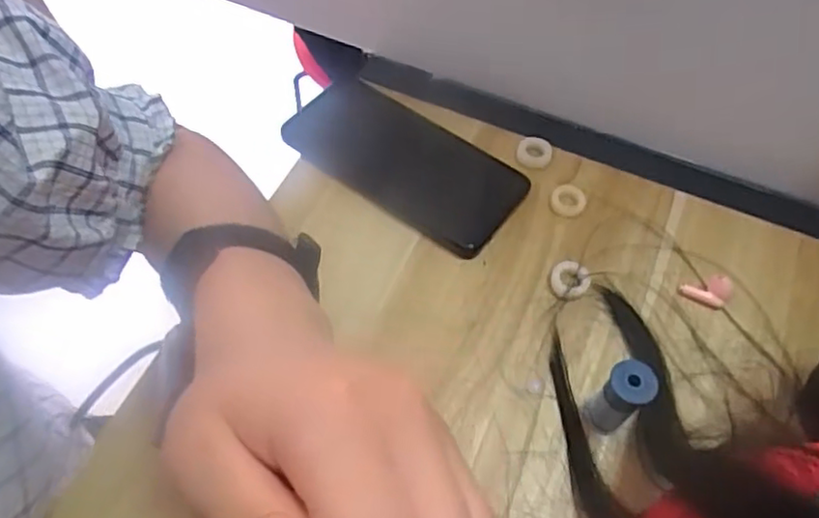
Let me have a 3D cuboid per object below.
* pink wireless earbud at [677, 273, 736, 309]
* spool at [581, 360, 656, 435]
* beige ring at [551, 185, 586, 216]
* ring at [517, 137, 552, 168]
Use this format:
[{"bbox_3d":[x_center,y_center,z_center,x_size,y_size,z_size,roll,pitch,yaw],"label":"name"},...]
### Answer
[{"bbox_3d":[0.180,0.018,0.394,0.026,0.014,0.020,36,63,19],"label":"pink wireless earbud"},{"bbox_3d":[0.108,0.072,0.337,0.022,0.053,0.021,1,58,-2],"label":"spool"},{"bbox_3d":[0.105,-0.039,0.429,0.022,0.004,0.024,1,58,-2],"label":"beige ring"},{"bbox_3d":[0.086,-0.073,0.448,0.023,0.004,0.028,8,58,3],"label":"ring"}]

